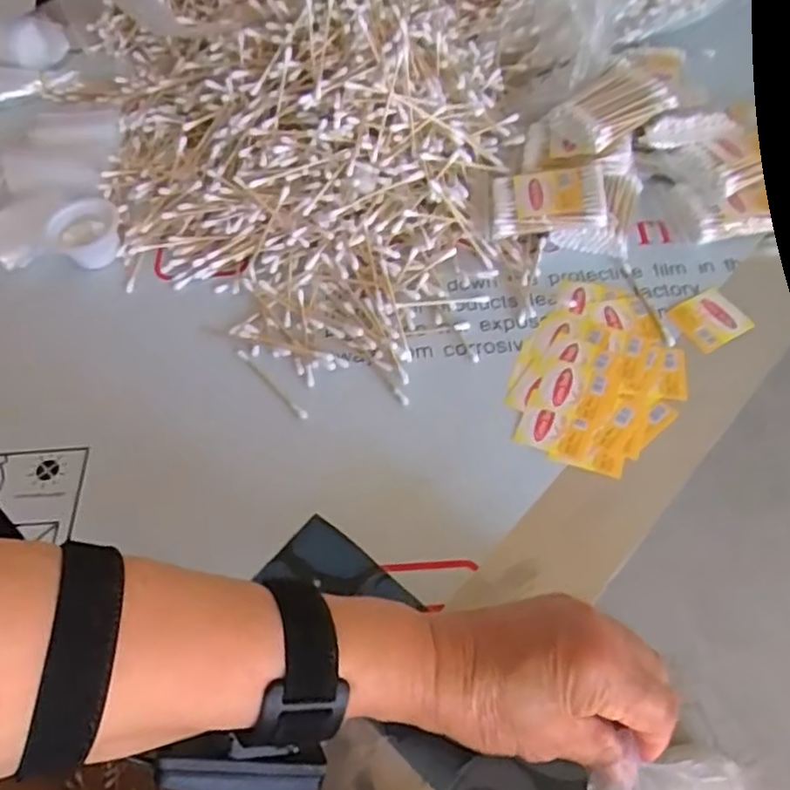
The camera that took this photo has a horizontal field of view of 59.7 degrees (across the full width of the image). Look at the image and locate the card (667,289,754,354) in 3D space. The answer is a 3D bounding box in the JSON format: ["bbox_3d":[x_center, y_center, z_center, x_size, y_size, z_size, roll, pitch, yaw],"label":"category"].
[{"bbox_3d":[0.207,-0.049,0.455,0.044,0.004,0.038,-28,59,-14],"label":"card"}]

